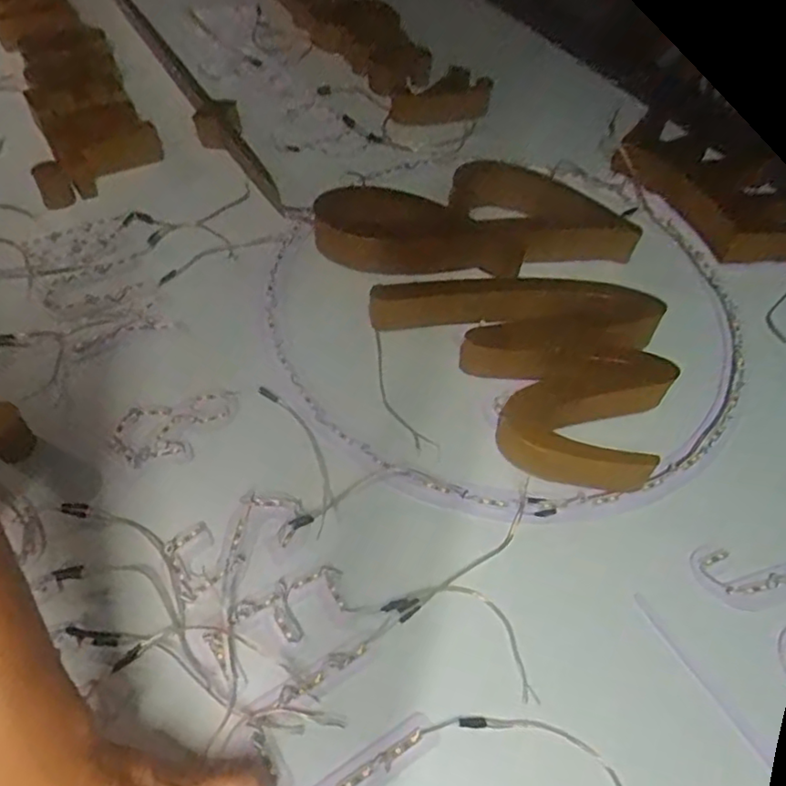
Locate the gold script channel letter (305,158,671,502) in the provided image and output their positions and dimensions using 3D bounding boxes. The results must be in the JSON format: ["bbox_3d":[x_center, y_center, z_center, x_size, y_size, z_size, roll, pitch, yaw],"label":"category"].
[{"bbox_3d":[0.137,-0.111,0.665,0.297,0.051,0.421,-31,62,-25],"label":"gold script channel letter"}]

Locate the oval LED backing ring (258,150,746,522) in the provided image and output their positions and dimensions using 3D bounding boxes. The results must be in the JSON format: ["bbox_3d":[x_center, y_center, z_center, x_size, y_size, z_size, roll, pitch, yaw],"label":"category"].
[{"bbox_3d":[0.117,-0.111,0.676,0.495,0.019,0.515,5,53,-2],"label":"oval LED backing ring"}]

